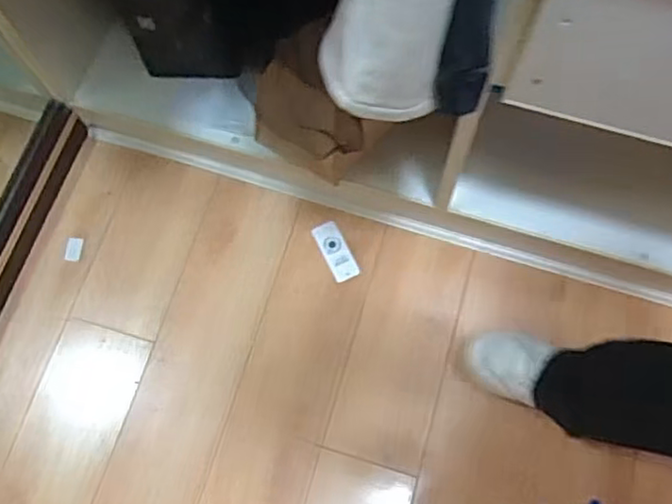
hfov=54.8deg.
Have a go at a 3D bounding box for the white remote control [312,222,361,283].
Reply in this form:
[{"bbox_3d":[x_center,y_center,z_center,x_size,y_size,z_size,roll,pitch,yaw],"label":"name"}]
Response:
[{"bbox_3d":[0.000,-0.001,1.037,0.042,0.013,0.096,-25,72,-6],"label":"white remote control"}]

